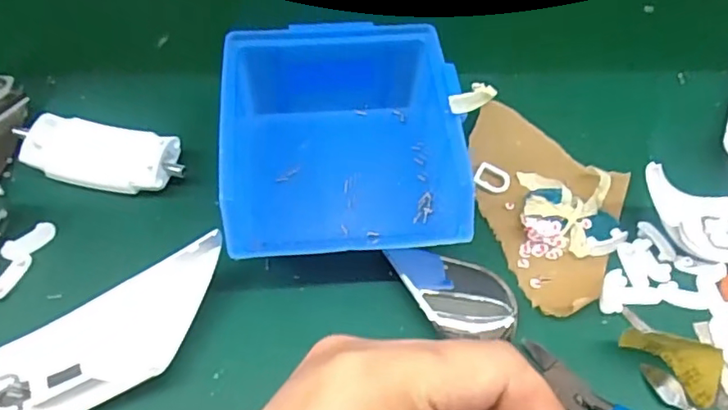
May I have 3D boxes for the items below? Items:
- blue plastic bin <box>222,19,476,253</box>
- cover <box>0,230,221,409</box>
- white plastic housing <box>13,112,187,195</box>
[{"bbox_3d":[-0.009,-0.034,0.316,0.130,0.057,0.139,-1,57,-3],"label":"blue plastic bin"},{"bbox_3d":[-0.139,0.066,0.246,0.172,0.046,0.051,-22,60,-16],"label":"cover"},{"bbox_3d":[-0.152,-0.028,0.330,0.089,0.017,0.042,7,57,2],"label":"white plastic housing"}]

